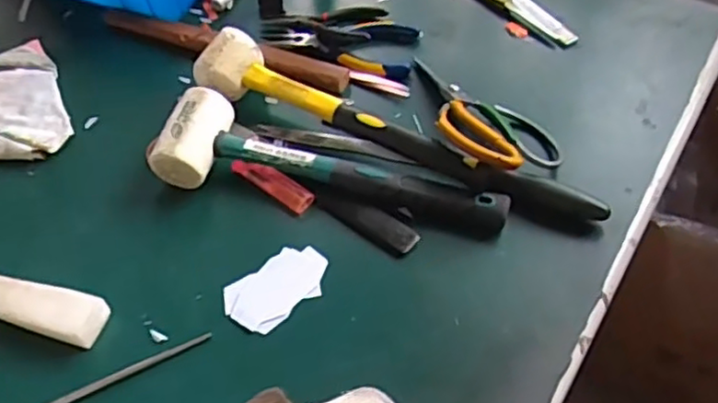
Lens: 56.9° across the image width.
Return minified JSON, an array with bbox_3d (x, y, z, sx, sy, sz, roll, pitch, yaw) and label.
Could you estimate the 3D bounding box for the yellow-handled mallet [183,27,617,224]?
[{"bbox_3d":[0.021,-0.058,0.546,0.363,0.056,0.056,23,57,20],"label":"yellow-handled mallet"}]

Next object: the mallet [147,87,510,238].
[{"bbox_3d":[-0.025,-0.034,0.533,0.285,0.050,0.079,7,53,9],"label":"mallet"}]

